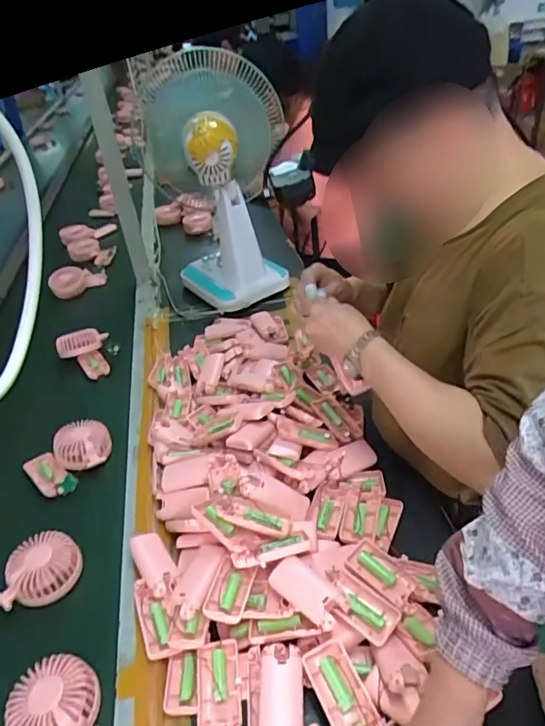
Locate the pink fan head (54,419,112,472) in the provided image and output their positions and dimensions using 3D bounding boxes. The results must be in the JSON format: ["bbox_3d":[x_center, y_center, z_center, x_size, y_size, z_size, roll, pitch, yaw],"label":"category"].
[{"bbox_3d":[-0.311,0.133,0.840,0.085,0.037,0.087,-8,37,-5],"label":"pink fan head"}]

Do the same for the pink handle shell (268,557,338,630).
[{"bbox_3d":[0.041,0.256,0.576,0.089,0.032,0.048,25,46,34],"label":"pink handle shell"}]

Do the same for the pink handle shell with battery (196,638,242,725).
[{"bbox_3d":[-0.056,0.346,0.540,0.047,0.030,0.095,-6,37,-2],"label":"pink handle shell with battery"}]

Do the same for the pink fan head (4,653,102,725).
[{"bbox_3d":[-0.222,0.352,0.527,0.085,0.037,0.085,-6,37,-3],"label":"pink fan head"}]

